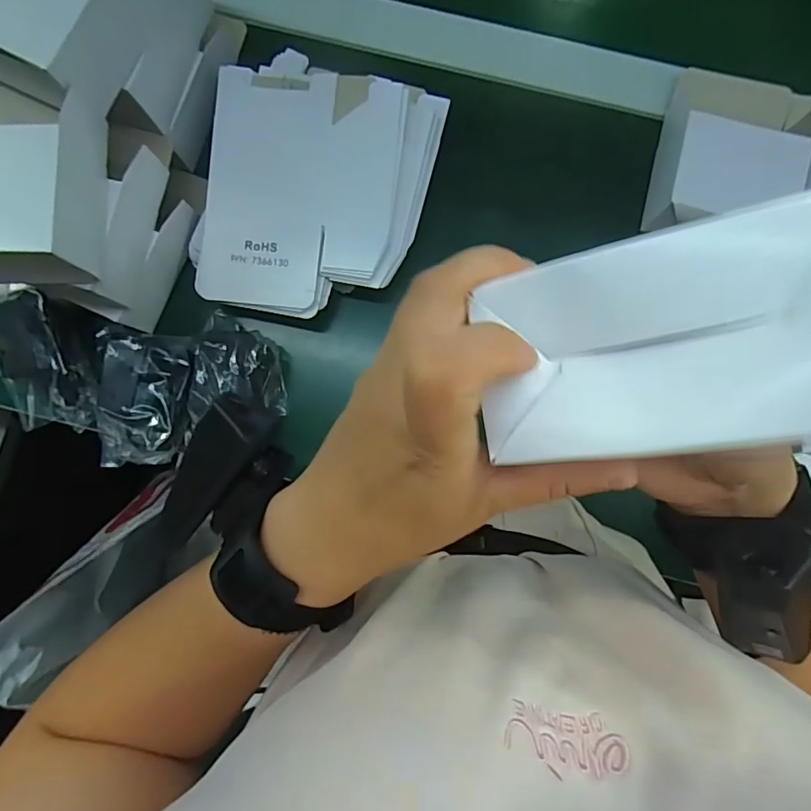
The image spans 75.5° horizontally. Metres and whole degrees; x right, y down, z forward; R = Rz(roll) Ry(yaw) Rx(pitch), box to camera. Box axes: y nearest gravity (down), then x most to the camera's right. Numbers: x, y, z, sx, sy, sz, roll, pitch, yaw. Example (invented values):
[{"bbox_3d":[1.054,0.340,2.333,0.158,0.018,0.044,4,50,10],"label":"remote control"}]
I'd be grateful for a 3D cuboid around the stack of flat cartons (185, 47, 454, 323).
[{"bbox_3d":[-0.079,-0.181,0.442,0.181,0.038,0.213,16,87,1],"label":"stack of flat cartons"}]

